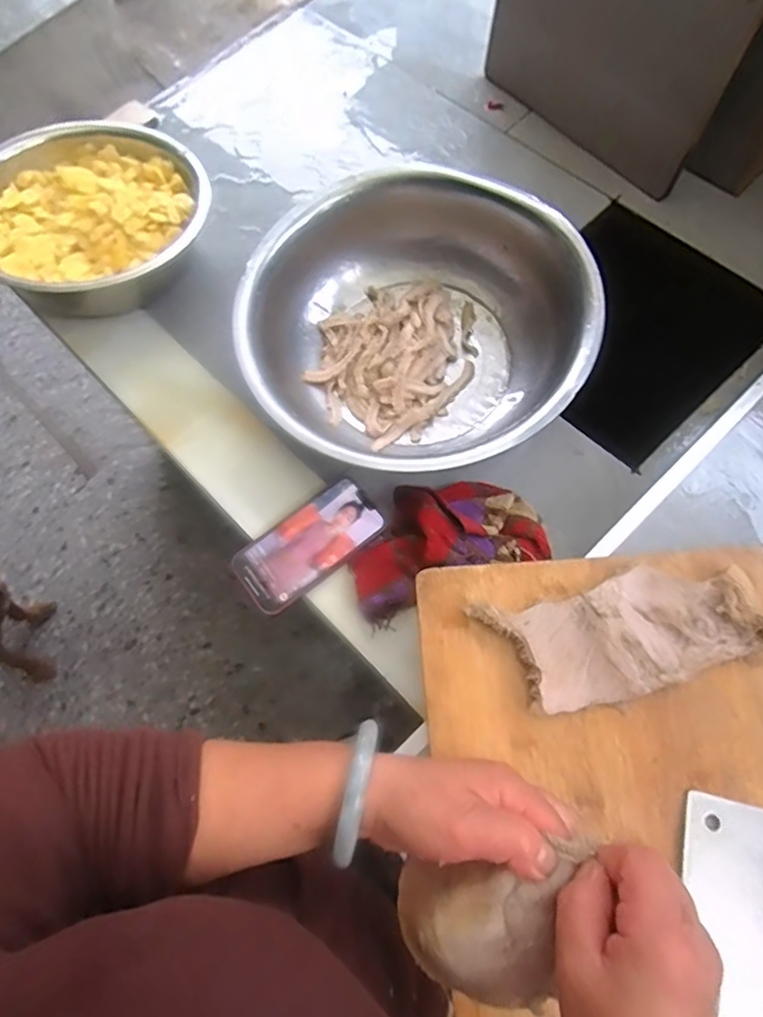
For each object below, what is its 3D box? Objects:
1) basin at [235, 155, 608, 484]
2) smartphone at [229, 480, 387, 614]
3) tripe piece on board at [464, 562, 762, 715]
[{"bbox_3d":[0.035,-0.184,0.607,0.331,0.107,0.338,-1,70,3],"label":"basin"},{"bbox_3d":[-0.072,0.035,0.572,0.146,0.011,0.074,-36,72,-10],"label":"smartphone"},{"bbox_3d":[0.192,0.098,0.457,0.209,0.027,0.091,-15,70,-3],"label":"tripe piece on board"}]

